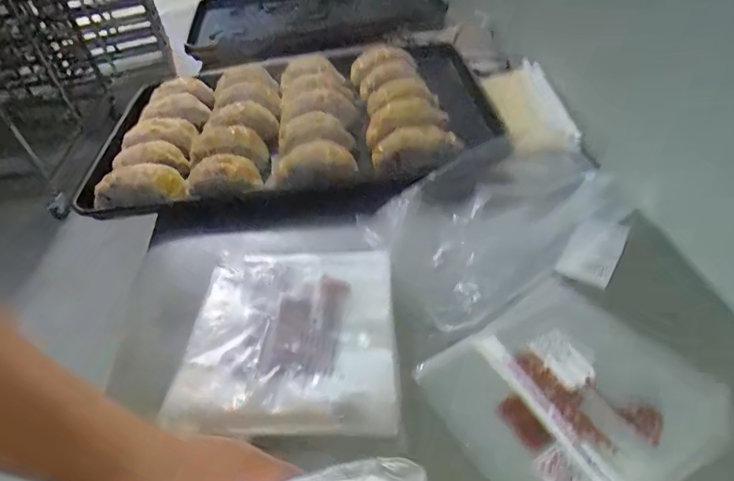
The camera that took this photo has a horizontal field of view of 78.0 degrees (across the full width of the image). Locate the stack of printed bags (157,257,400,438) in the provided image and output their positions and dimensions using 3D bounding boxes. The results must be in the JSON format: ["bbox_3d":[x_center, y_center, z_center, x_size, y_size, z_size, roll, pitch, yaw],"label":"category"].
[{"bbox_3d":[-0.070,0.087,0.431,0.185,0.021,0.197,-4,44,3],"label":"stack of printed bags"}]

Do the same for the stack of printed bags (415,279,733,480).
[{"bbox_3d":[0.179,0.127,0.393,0.220,0.017,0.180,-25,47,-18],"label":"stack of printed bags"}]

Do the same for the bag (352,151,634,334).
[{"bbox_3d":[0.157,-0.037,0.539,0.310,0.050,0.193,-29,48,-21],"label":"bag"}]

